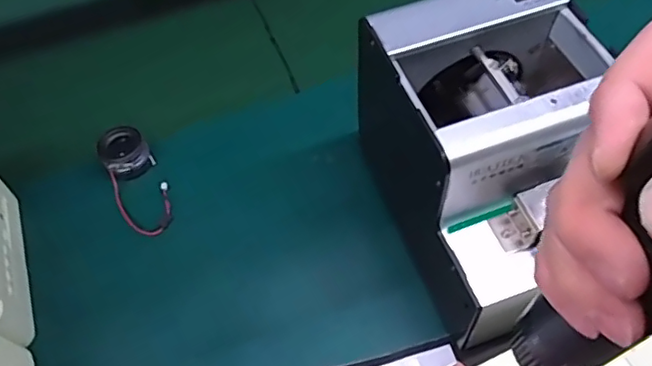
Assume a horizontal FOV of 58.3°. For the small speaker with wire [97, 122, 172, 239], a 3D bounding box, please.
[{"bbox_3d":[-0.152,-0.003,0.466,0.040,0.033,0.090,-23,57,-11],"label":"small speaker with wire"}]

